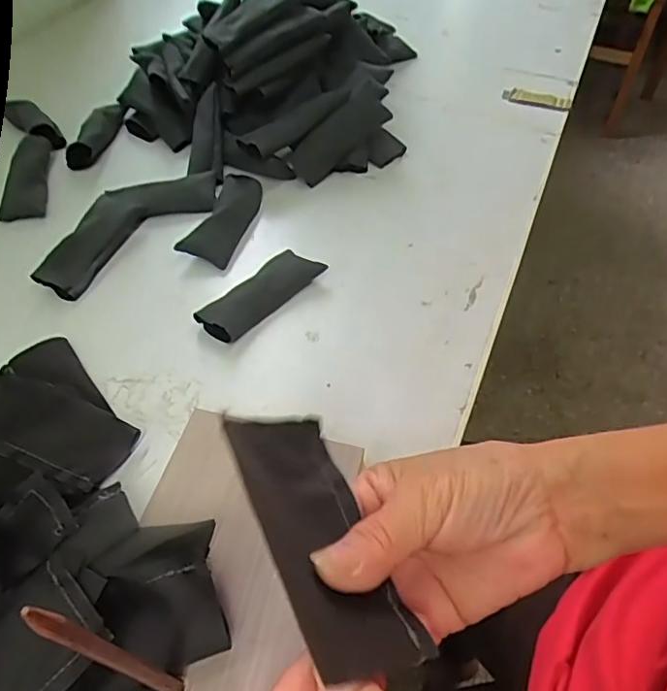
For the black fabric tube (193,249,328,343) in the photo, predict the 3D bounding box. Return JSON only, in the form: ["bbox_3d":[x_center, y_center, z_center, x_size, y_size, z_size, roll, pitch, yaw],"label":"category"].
[{"bbox_3d":[-0.058,-0.043,0.446,0.036,0.018,0.104,38,61,24],"label":"black fabric tube"}]

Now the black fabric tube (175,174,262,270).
[{"bbox_3d":[-0.096,-0.113,0.497,0.042,0.025,0.099,16,55,11],"label":"black fabric tube"}]

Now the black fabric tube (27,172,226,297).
[{"bbox_3d":[-0.183,-0.109,0.499,0.070,0.020,0.178,36,61,23],"label":"black fabric tube"}]

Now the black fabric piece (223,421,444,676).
[{"bbox_3d":[-0.007,0.070,0.220,0.054,0.004,0.114,15,31,-38],"label":"black fabric piece"}]

